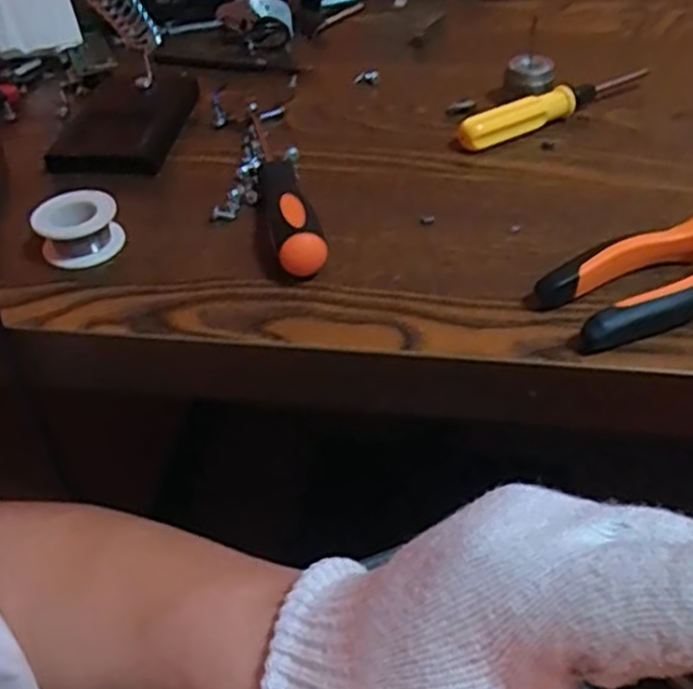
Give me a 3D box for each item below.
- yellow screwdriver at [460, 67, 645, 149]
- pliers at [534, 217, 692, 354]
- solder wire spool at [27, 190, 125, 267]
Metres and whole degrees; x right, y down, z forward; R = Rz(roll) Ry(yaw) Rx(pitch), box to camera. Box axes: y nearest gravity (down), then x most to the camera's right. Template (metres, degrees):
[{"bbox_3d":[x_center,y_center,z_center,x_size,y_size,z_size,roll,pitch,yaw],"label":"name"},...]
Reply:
[{"bbox_3d":[0.139,-0.156,0.473,0.157,0.024,0.018,-24,46,-20],"label":"yellow screwdriver"},{"bbox_3d":[0.165,-0.037,0.344,0.147,0.022,0.044,-18,44,-15],"label":"pliers"},{"bbox_3d":[-0.147,-0.064,0.402,0.042,0.025,0.042,-2,42,2],"label":"solder wire spool"}]

